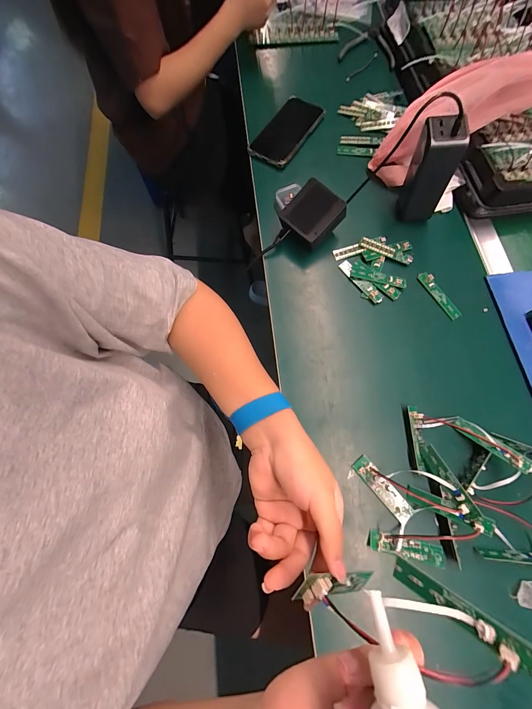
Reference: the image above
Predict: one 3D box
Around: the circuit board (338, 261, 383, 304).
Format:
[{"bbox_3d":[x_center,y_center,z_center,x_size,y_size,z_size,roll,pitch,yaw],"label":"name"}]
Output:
[{"bbox_3d":[0.145,-0.112,0.438,0.018,0.008,0.084,-35,76,-12],"label":"circuit board"}]

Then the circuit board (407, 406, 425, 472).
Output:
[{"bbox_3d":[0.195,0.106,0.363,0.016,0.010,0.078,-2,72,-2],"label":"circuit board"}]

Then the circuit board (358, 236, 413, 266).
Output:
[{"bbox_3d":[0.191,-0.165,0.452,0.085,0.009,0.018,22,73,5],"label":"circuit board"}]

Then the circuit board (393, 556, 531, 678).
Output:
[{"bbox_3d":[0.129,0.173,0.194,0.008,0.083,0.016,43,70,-35],"label":"circuit board"}]

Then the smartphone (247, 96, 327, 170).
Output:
[{"bbox_3d":[0.036,-0.422,0.536,0.086,0.016,0.175,29,75,14],"label":"smartphone"}]

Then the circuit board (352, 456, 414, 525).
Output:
[{"bbox_3d":[0.142,0.164,0.347,0.023,0.006,0.086,-43,78,5],"label":"circuit board"}]

